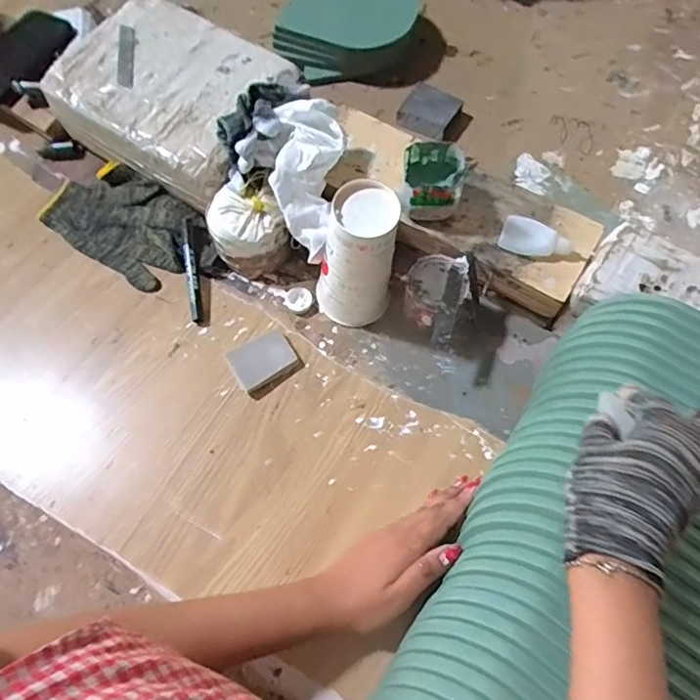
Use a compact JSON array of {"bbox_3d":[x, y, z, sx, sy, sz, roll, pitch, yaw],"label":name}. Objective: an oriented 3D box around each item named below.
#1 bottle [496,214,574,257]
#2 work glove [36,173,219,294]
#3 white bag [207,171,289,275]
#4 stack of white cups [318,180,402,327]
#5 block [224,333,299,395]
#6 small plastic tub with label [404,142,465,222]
[{"bbox_3d":[0.192,-0.114,0.572,0.070,0.019,0.033,22,68,9],"label":"bottle"},{"bbox_3d":[-0.263,-0.148,0.662,0.203,0.029,0.110,32,72,13],"label":"work glove"},{"bbox_3d":[-0.115,-0.135,0.615,0.077,0.101,0.076,-21,70,-7],"label":"white bag"},{"bbox_3d":[0.007,-0.090,0.568,0.077,0.173,0.068,-35,72,-12],"label":"stack of white cups"},{"bbox_3d":[-0.095,0.011,0.597,0.067,0.010,0.051,-30,71,-10],"label":"block"},{"bbox_3d":[0.088,-0.176,0.578,0.058,0.050,0.068,1,66,1],"label":"small plastic tub with label"}]

